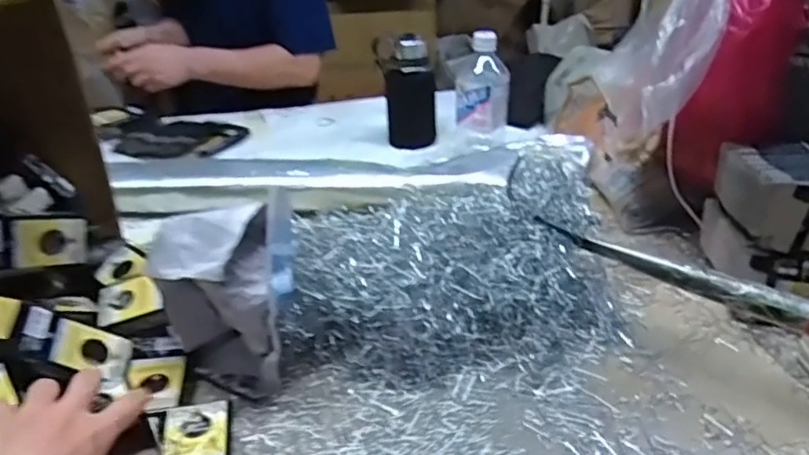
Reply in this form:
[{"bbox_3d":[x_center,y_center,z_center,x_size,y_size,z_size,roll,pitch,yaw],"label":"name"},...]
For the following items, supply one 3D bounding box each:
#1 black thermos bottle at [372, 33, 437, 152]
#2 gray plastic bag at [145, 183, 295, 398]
[{"bbox_3d":[0.005,-0.217,0.974,0.075,0.177,0.074,-20,37,-32],"label":"black thermos bottle"},{"bbox_3d":[-0.151,0.053,0.505,0.113,0.140,0.117,-11,32,-20],"label":"gray plastic bag"}]

